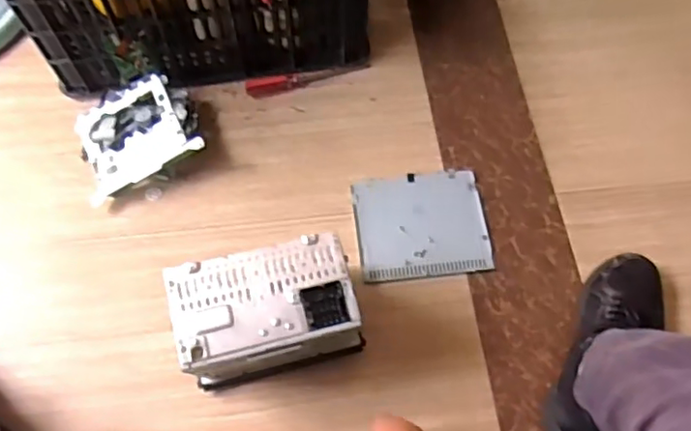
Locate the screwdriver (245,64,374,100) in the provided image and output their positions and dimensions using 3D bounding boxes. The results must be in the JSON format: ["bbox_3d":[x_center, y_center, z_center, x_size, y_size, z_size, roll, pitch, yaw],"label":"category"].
[{"bbox_3d":[-0.057,-0.214,0.944,0.191,0.019,0.020,-14,65,-7],"label":"screwdriver"}]

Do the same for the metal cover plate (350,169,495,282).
[{"bbox_3d":[0.106,0.013,0.840,0.176,0.013,0.151,-6,65,-3],"label":"metal cover plate"}]

